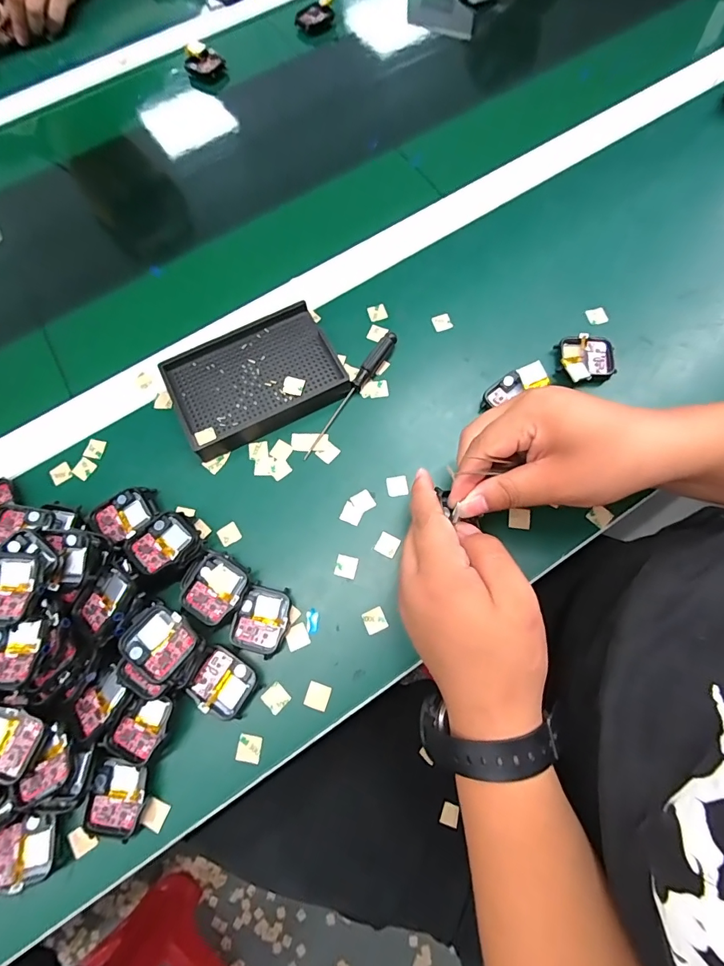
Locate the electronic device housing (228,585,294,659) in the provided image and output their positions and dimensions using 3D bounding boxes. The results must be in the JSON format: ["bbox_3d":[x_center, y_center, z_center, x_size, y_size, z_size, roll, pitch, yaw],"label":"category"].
[{"bbox_3d":[-0.071,0.098,0.305,0.037,0.013,0.044,18,72,8],"label":"electronic device housing"}]

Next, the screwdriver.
[{"bbox_3d":[-0.011,-0.076,0.357,0.011,0.017,0.129,34,75,13],"label":"screwdriver"}]

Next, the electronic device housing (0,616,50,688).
[{"bbox_3d":[-0.214,0.101,0.257,0.038,0.012,0.039,-1,70,2],"label":"electronic device housing"}]

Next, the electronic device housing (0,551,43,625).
[{"bbox_3d":[-0.219,0.064,0.262,0.039,0.005,0.042,9,71,5],"label":"electronic device housing"}]

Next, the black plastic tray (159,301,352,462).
[{"bbox_3d":[-0.090,-0.087,0.363,0.136,0.022,0.096,-24,71,-6],"label":"black plastic tray"}]

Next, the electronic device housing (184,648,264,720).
[{"bbox_3d":[-0.093,0.137,0.293,0.040,0.012,0.037,29,74,12],"label":"electronic device housing"}]

